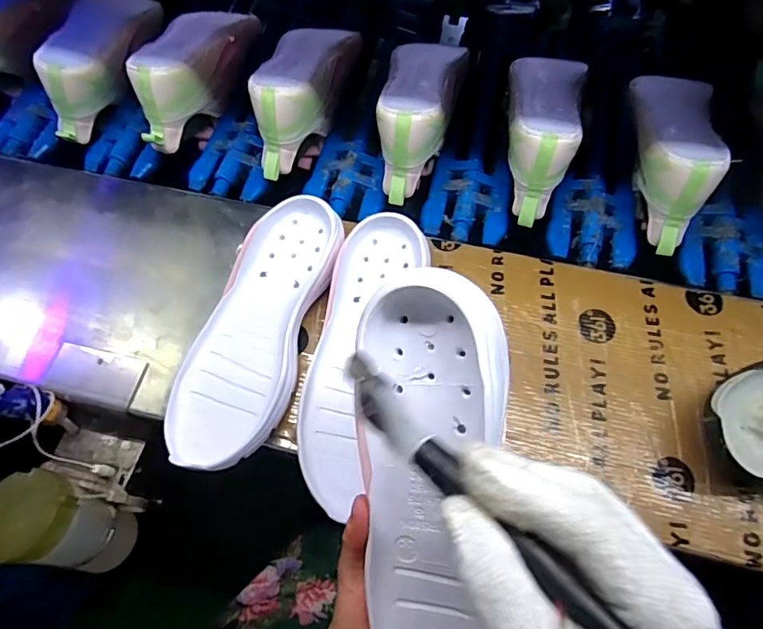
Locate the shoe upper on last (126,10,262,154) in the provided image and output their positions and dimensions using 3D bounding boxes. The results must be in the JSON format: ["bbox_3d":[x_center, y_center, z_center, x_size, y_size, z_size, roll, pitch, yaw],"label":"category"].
[{"bbox_3d":[-0.218,-0.295,0.605,0.085,0.108,0.226,5,66,4],"label":"shoe upper on last"}]

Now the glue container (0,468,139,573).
[{"bbox_3d":[-0.289,0.187,0.459,0.081,0.125,0.070,12,66,8],"label":"glue container"}]

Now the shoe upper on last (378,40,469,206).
[{"bbox_3d":[0.040,-0.231,0.568,0.086,0.101,0.221,10,66,7],"label":"shoe upper on last"}]

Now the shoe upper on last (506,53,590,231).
[{"bbox_3d":[0.167,-0.203,0.551,0.082,0.099,0.215,15,67,9],"label":"shoe upper on last"}]

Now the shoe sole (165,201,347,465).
[{"bbox_3d":[-0.110,0.011,0.452,0.099,0.043,0.255,14,67,9],"label":"shoe sole"}]

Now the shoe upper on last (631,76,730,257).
[{"bbox_3d":[0.295,-0.172,0.530,0.080,0.099,0.209,15,67,9],"label":"shoe upper on last"}]

